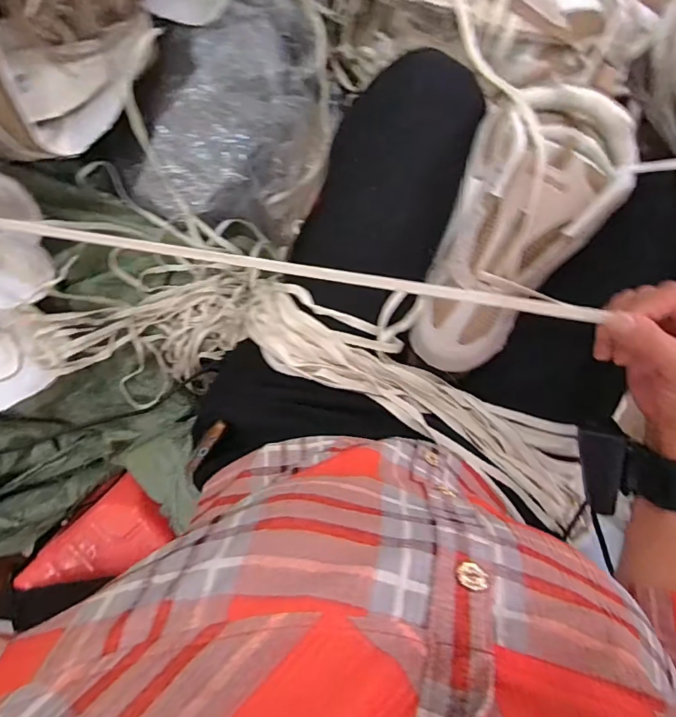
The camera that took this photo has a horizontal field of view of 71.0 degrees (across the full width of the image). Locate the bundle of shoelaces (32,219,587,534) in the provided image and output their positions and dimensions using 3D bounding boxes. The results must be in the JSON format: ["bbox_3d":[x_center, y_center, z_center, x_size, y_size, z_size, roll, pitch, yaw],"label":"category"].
[{"bbox_3d":[0.072,0.035,0.414,0.347,0.061,0.079,29,100,-1],"label":"bundle of shoelaces"}]

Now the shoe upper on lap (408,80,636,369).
[{"bbox_3d":[0.141,-0.094,0.389,0.113,0.048,0.232,25,111,-1],"label":"shoe upper on lap"}]

